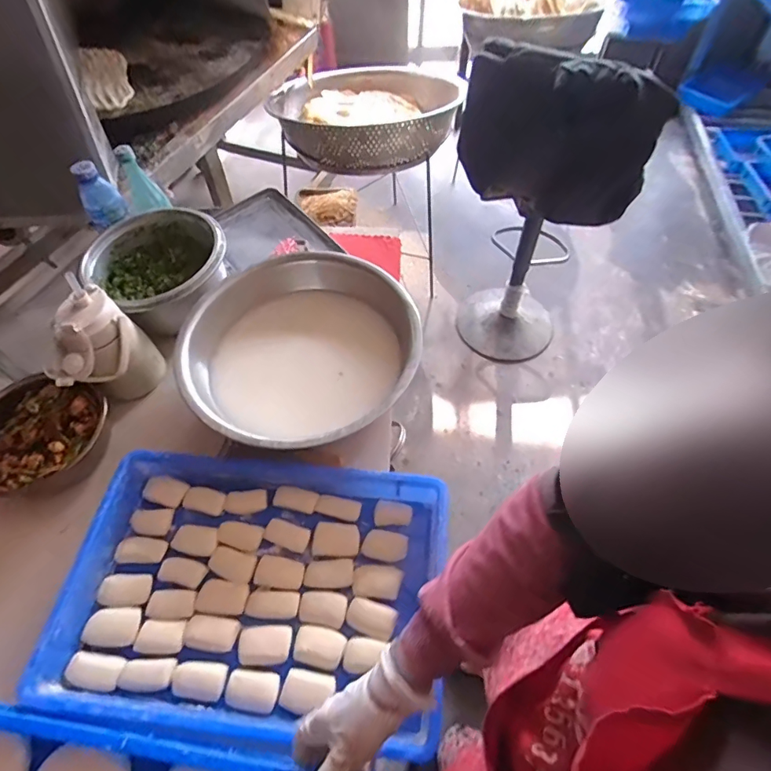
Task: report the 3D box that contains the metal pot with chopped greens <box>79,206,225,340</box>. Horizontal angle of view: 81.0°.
[{"bbox_3d":[-0.408,-0.215,0.848,0.238,0.121,0.228,-1,57,1],"label":"metal pot with chopped greens"}]

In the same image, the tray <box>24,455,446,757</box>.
[{"bbox_3d":[-0.164,0.251,0.581,0.453,0.075,0.311,6,58,2],"label":"tray"}]

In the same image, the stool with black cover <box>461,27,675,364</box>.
[{"bbox_3d":[0.467,-0.497,1.421,0.432,1.064,0.450,30,62,19],"label":"stool with black cover"}]

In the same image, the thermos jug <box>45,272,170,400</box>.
[{"bbox_3d":[-0.445,-0.054,0.715,0.135,0.178,0.118,-33,62,-18],"label":"thermos jug"}]

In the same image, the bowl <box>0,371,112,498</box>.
[{"bbox_3d":[-0.530,0.072,0.694,0.194,0.081,0.188,-29,61,-16],"label":"bowl"}]

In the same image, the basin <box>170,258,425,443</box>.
[{"bbox_3d":[-0.124,-0.050,0.741,0.342,0.105,0.370,-1,57,1],"label":"basin"}]

